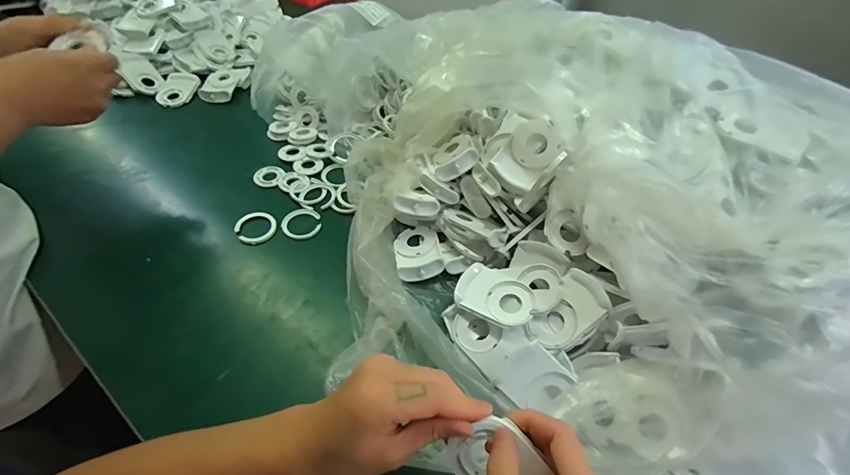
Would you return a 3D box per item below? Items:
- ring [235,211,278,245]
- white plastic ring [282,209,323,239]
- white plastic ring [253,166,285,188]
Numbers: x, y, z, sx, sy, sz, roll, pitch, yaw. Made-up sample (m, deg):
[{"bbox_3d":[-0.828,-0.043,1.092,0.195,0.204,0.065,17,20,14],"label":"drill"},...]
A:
[{"bbox_3d":[-0.224,-0.014,0.520,0.049,0.009,0.049,-28,55,-26],"label":"ring"},{"bbox_3d":[-0.167,-0.019,0.530,0.051,0.005,0.048,2,48,-2],"label":"white plastic ring"},{"bbox_3d":[-0.235,-0.093,0.589,0.041,0.005,0.049,6,48,2],"label":"white plastic ring"}]

